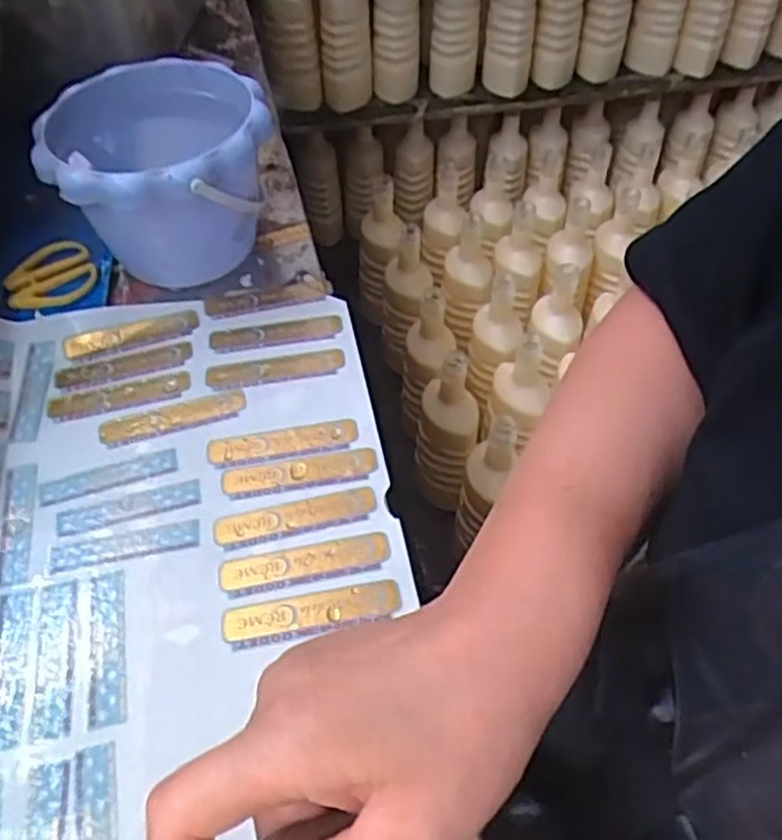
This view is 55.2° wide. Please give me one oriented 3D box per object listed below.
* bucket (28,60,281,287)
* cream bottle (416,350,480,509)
[{"bbox_3d":[-0.155,-0.173,0.531,0.141,0.116,0.165,-8,53,-5],"label":"bucket"},{"bbox_3d":[0.068,0.024,0.941,0.071,0.231,0.078,5,50,3],"label":"cream bottle"}]

